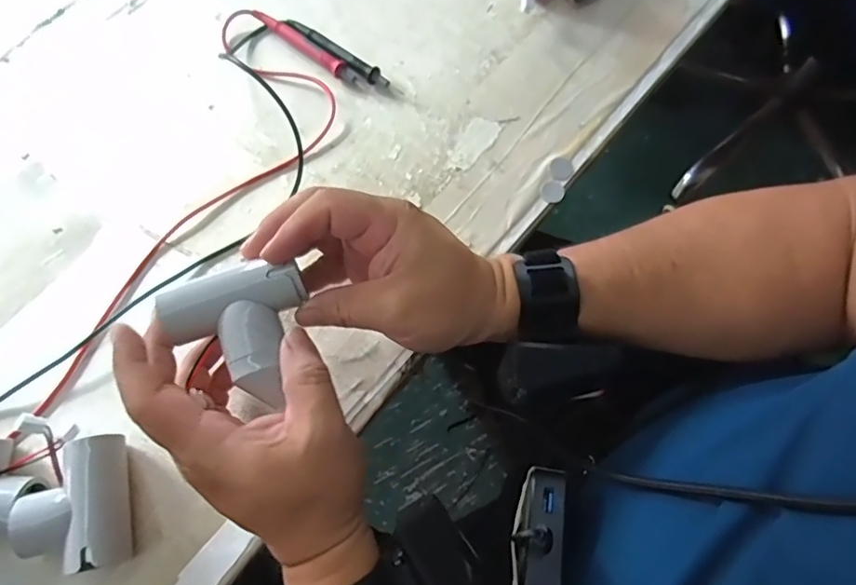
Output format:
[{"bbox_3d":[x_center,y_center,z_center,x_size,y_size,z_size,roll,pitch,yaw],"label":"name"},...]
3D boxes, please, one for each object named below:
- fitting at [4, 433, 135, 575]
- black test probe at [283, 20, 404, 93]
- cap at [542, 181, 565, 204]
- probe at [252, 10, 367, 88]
[{"bbox_3d":[-0.209,0.125,0.322,0.056,0.037,0.072,-8,70,-1],"label":"fitting"},{"bbox_3d":[-0.073,-0.199,0.448,0.122,0.009,0.015,38,76,14],"label":"black test probe"},{"bbox_3d":[0.093,-0.075,0.401,0.016,0.004,0.018,39,76,14],"label":"cap"},{"bbox_3d":[-0.099,-0.203,0.449,0.119,0.009,0.013,39,76,14],"label":"probe"}]

